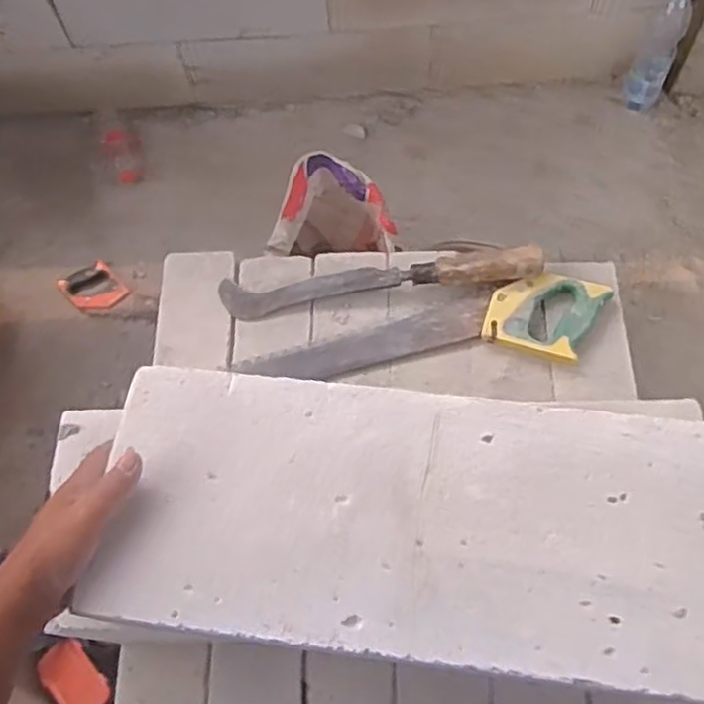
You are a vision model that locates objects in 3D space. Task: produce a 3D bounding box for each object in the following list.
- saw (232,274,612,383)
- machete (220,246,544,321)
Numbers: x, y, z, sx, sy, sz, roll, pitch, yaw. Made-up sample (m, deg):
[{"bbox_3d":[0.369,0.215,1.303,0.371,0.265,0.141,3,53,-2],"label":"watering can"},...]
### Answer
[{"bbox_3d":[0.090,-0.023,0.909,0.475,0.039,0.109,-5,63,0],"label":"saw"},{"bbox_3d":[0.032,-0.091,0.924,0.416,0.066,0.064,-2,66,2],"label":"machete"}]

